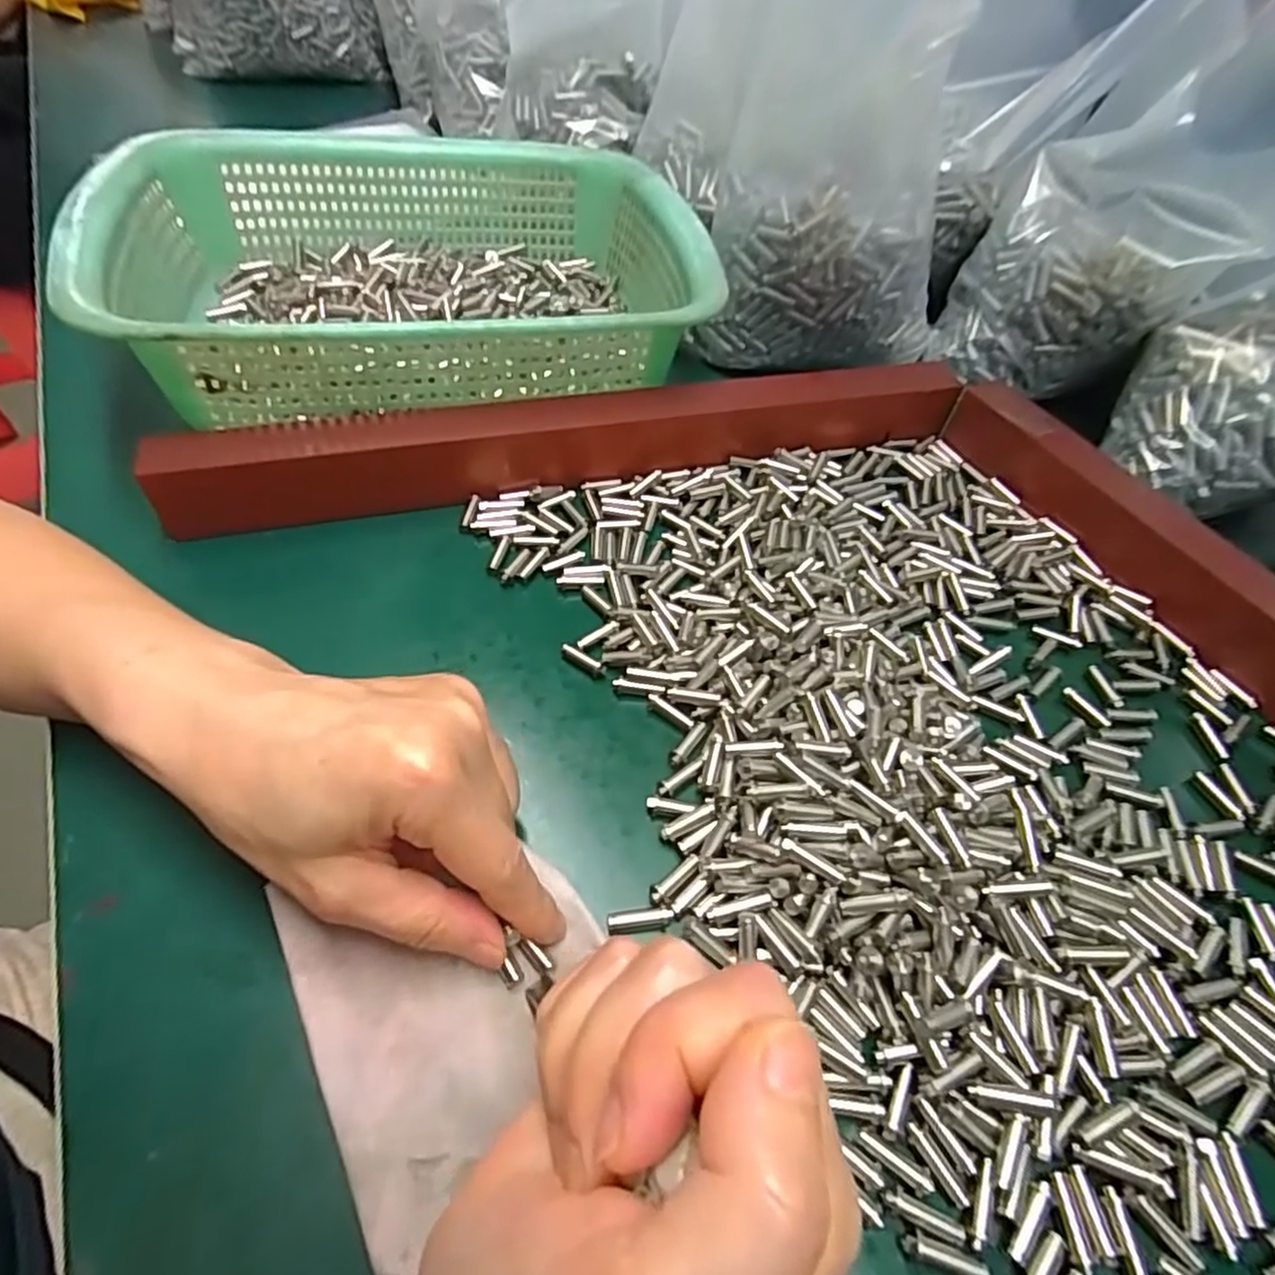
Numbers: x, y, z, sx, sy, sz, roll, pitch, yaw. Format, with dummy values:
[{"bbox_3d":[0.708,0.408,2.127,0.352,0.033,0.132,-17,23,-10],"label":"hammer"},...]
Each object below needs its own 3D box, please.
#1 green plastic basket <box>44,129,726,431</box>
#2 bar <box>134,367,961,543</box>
[{"bbox_3d":[-0.118,-0.204,0.378,0.289,0.077,0.228,-9,55,-11],"label":"green plastic basket"},{"bbox_3d":[-0.018,-0.100,0.338,0.386,0.036,0.029,-10,56,-12],"label":"bar"}]

